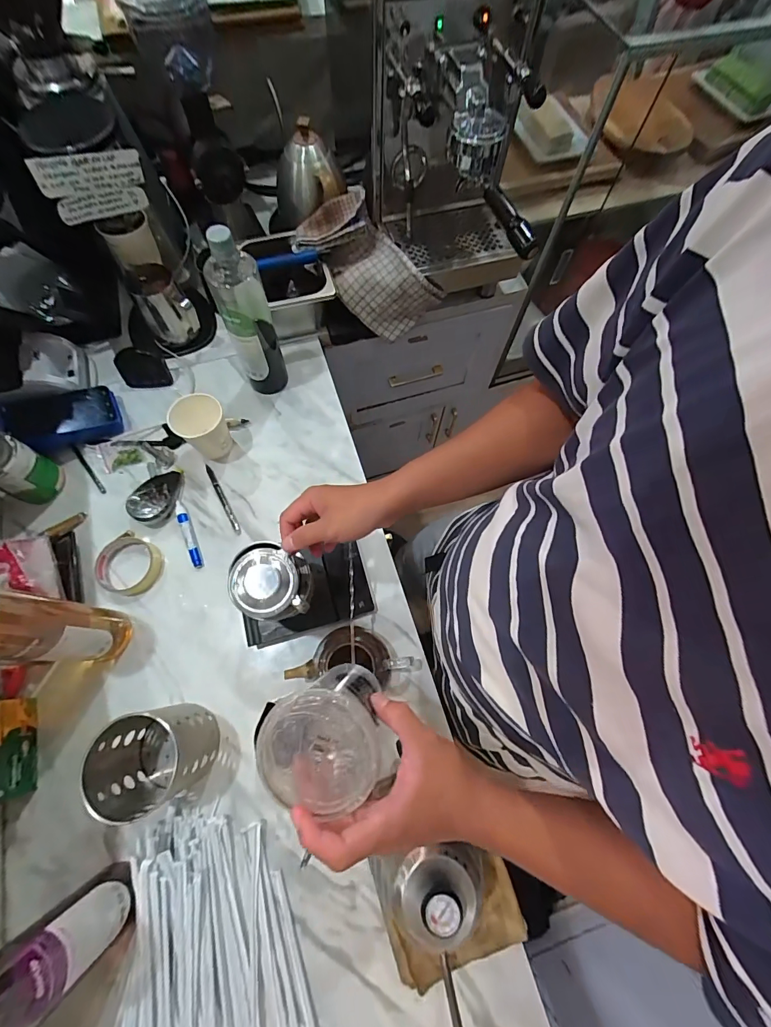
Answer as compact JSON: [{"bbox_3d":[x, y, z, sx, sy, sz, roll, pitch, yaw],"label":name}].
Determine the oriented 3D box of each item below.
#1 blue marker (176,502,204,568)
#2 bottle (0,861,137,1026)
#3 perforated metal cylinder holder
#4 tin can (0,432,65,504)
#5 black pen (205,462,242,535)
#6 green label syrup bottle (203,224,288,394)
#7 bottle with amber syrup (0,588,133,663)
[{"bbox_3d":[-0.308,0.031,0.632,0.016,0.012,0.114,-23,72,-10],"label":"blue marker"},{"bbox_3d":[-0.317,0.411,0.356,0.064,0.261,0.068,1,70,-1],"label":"bottle"},{"bbox_3d":[-0.274,0.288,0.482,0.105,0.118,0.097,0,71,0],"label":"perforated metal cylinder holder"},{"bbox_3d":[-0.555,-0.063,0.607,0.065,0.106,0.080,24,71,7],"label":"tin can"},{"bbox_3d":[-0.266,-0.024,0.659,0.012,0.009,0.135,-28,73,-11],"label":"black pen"},{"bbox_3d":[-0.207,-0.295,0.615,0.067,0.267,0.073,-9,70,-5],"label":"green label syrup bottle"},{"bbox_3d":[-0.397,0.130,0.460,0.065,0.267,0.070,1,70,-1],"label":"bottle with amber syrup"}]

